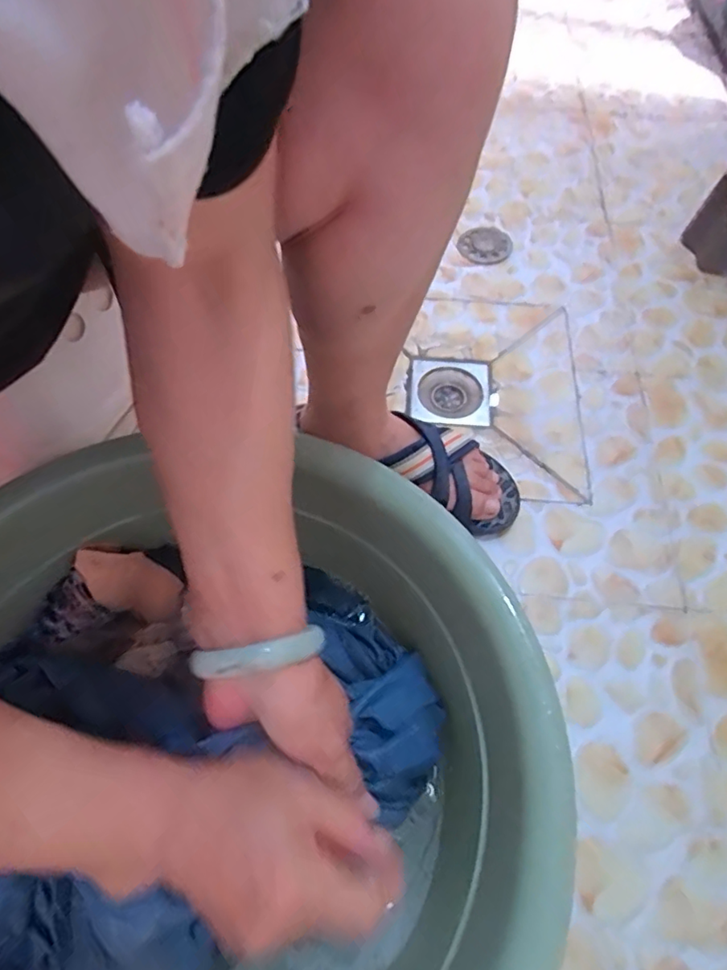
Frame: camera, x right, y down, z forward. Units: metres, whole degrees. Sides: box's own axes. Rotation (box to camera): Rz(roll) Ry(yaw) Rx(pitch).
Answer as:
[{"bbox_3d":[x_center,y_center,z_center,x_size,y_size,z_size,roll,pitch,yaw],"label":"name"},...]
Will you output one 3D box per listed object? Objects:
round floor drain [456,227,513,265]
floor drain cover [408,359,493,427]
[{"bbox_3d":[0.176,-0.348,0.814,0.075,0.013,0.073,0,60,-1],"label":"round floor drain"},{"bbox_3d":[0.107,-0.114,0.696,0.096,0.016,0.094,6,60,2],"label":"floor drain cover"}]

